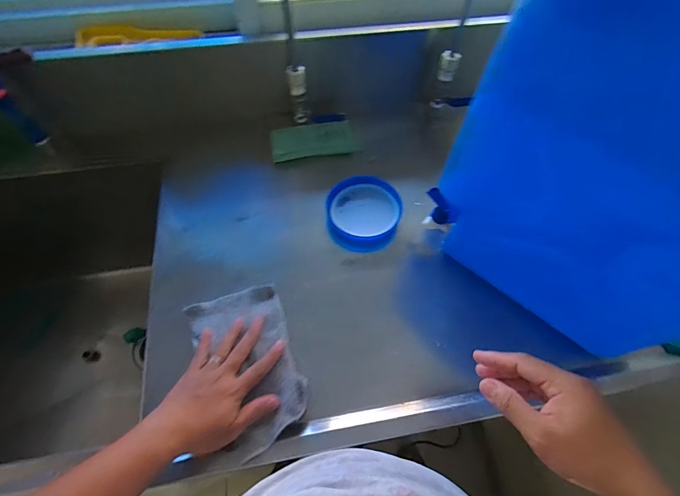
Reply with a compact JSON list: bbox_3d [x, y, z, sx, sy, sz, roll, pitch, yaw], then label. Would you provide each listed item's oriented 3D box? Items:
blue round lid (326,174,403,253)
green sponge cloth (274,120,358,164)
[{"bbox_3d":[0.040,-0.057,0.582,0.119,0.038,0.124,1,61,-1],"label":"blue round lid"},{"bbox_3d":[-0.046,-0.201,0.655,0.164,0.058,0.010,-14,24,-22],"label":"green sponge cloth"}]

